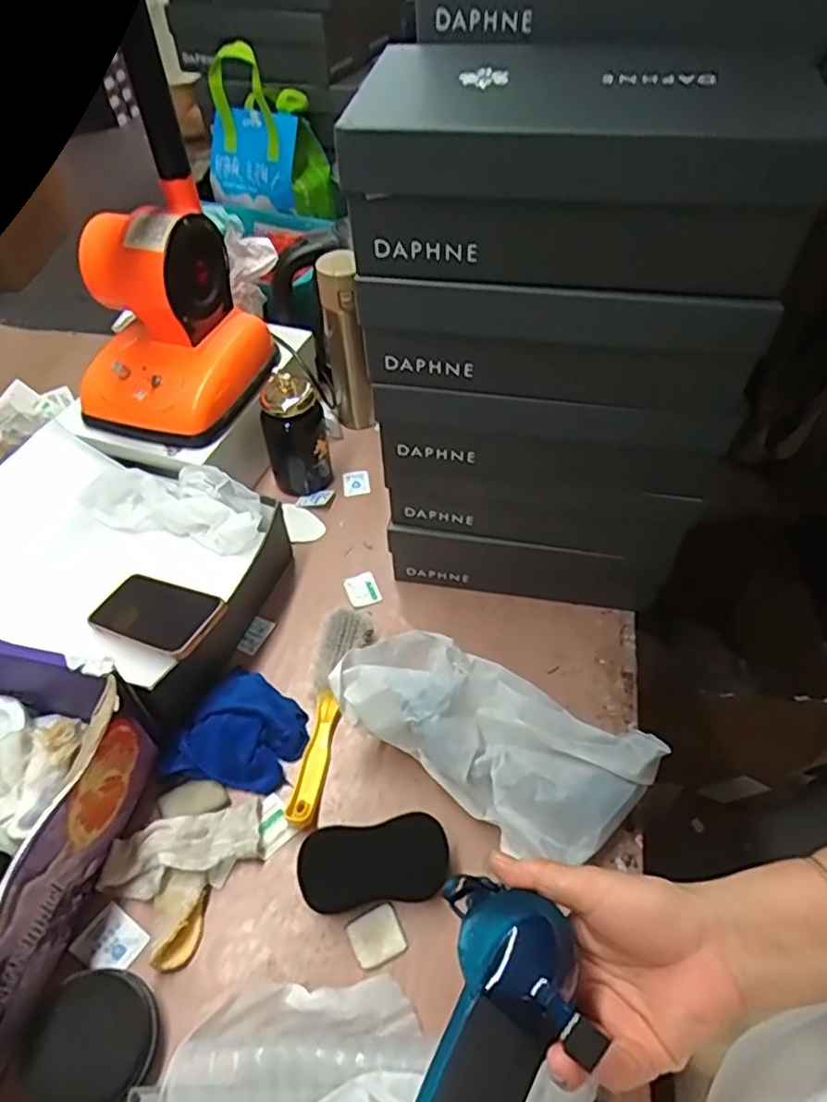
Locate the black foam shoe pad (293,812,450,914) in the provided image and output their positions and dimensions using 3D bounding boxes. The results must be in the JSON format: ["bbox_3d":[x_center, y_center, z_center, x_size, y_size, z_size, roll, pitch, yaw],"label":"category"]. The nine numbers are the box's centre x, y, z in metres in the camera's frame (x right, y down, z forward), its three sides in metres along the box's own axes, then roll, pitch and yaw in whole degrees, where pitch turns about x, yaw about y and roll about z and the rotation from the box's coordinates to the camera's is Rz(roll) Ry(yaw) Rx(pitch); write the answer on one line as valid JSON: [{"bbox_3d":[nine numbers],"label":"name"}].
[{"bbox_3d":[-0.036,0.269,0.578,0.128,0.030,0.060,-6,50,-4],"label":"black foam shoe pad"}]

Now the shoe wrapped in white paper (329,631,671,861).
[{"bbox_3d":[0.069,0.168,0.616,0.272,0.091,0.127,27,56,22],"label":"shoe wrapped in white paper"}]

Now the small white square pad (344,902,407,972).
[{"bbox_3d":[-0.031,0.320,0.554,0.042,0.004,0.040,-23,53,-17],"label":"small white square pad"}]

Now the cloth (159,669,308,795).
[{"bbox_3d":[-0.167,0.171,0.656,0.118,0.036,0.112,7,50,7],"label":"cloth"}]

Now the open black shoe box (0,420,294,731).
[{"bbox_3d":[-0.330,0.018,0.734,0.332,0.124,0.258,17,53,15],"label":"open black shoe box"}]

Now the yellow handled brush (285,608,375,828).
[{"bbox_3d":[-0.085,0.153,0.669,0.052,0.030,0.233,6,50,7],"label":"yellow handled brush"}]

